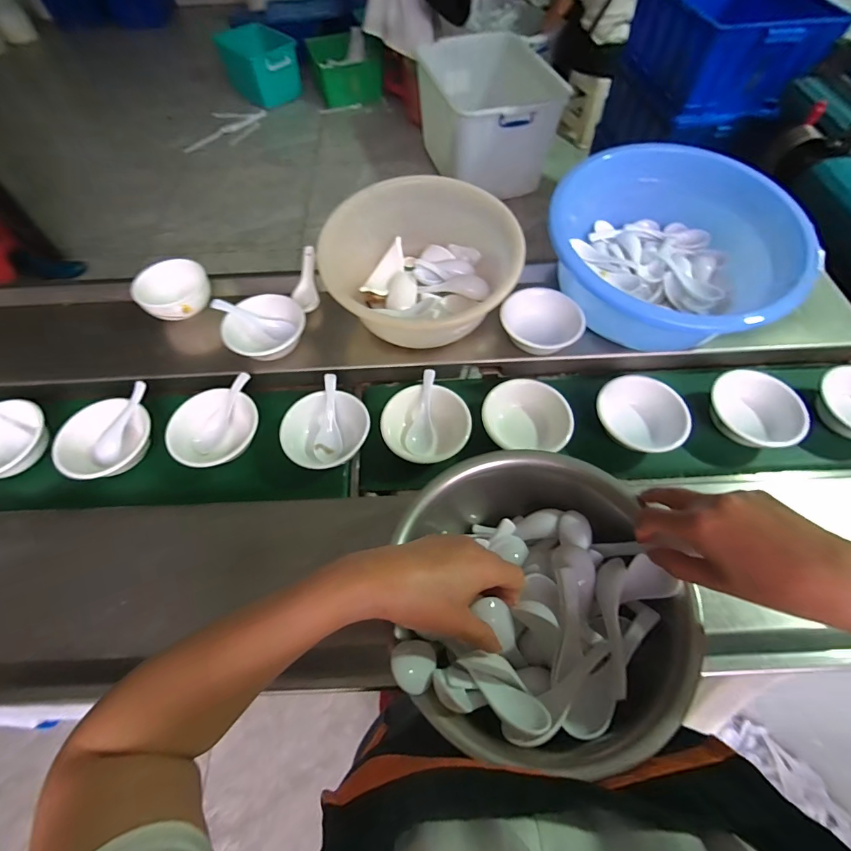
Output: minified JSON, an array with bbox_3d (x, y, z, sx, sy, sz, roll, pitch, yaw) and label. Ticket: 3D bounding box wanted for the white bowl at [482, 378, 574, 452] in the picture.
[{"bbox_3d":[0.133,-0.008,0.552,0.108,0.048,0.114,5,55,3],"label":"white bowl"}]

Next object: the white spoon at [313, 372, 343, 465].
[{"bbox_3d":[-0.129,-0.010,0.552,0.032,0.020,0.116,0,83,-1],"label":"white spoon"}]

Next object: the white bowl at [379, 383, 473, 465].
[{"bbox_3d":[-0.001,-0.002,0.553,0.116,0.042,0.105,-8,56,-6],"label":"white bowl"}]

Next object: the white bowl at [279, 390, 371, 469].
[{"bbox_3d":[-0.134,0.004,0.547,0.119,0.048,0.096,-16,57,-11],"label":"white bowl"}]

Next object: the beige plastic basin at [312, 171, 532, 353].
[{"bbox_3d":[-0.007,-0.228,0.601,0.271,0.110,0.265,-17,69,-8],"label":"beige plastic basin"}]

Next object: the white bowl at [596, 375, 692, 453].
[{"bbox_3d":[0.285,-0.014,0.554,0.107,0.049,0.122,-39,64,-24],"label":"white bowl"}]

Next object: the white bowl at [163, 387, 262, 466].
[{"bbox_3d":[-0.281,0.004,0.561,0.113,0.049,0.105,0,55,0],"label":"white bowl"}]

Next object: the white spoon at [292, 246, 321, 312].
[{"bbox_3d":[-0.183,-0.225,0.640,0.034,0.022,0.115,-4,72,-3],"label":"white spoon"}]

